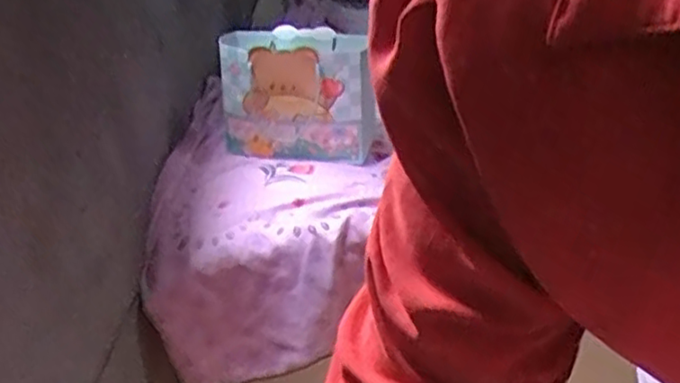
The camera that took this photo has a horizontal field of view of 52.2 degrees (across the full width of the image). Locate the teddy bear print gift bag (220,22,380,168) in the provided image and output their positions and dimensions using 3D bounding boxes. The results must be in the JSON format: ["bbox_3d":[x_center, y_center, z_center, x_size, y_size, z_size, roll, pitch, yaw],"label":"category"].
[{"bbox_3d":[-0.068,-0.162,1.146,0.241,0.189,0.145,-3,26,2],"label":"teddy bear print gift bag"}]

